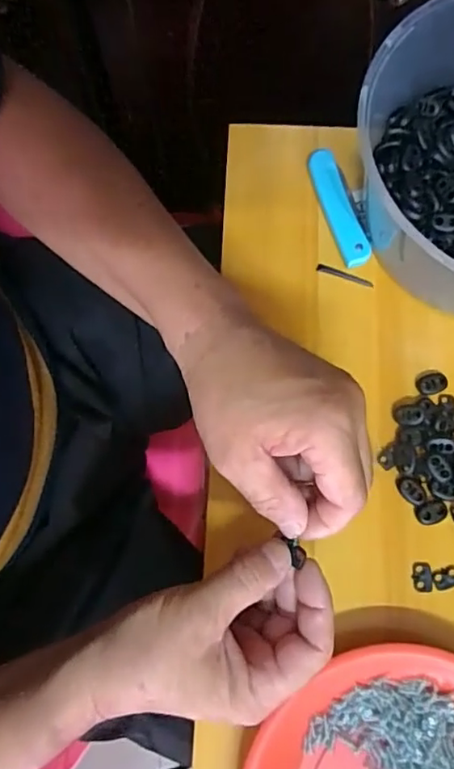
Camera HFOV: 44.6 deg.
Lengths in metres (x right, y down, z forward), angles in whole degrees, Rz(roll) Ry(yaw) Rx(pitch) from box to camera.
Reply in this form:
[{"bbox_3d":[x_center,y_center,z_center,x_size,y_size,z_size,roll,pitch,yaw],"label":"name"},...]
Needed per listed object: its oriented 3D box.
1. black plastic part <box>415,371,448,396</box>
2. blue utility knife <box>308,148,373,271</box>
[{"bbox_3d":[0.148,-0.001,0.401,0.022,0.005,0.017,-19,77,-4],"label":"black plastic part"},{"bbox_3d":[0.086,-0.137,0.427,0.021,0.017,0.095,-19,77,-4],"label":"blue utility knife"}]

